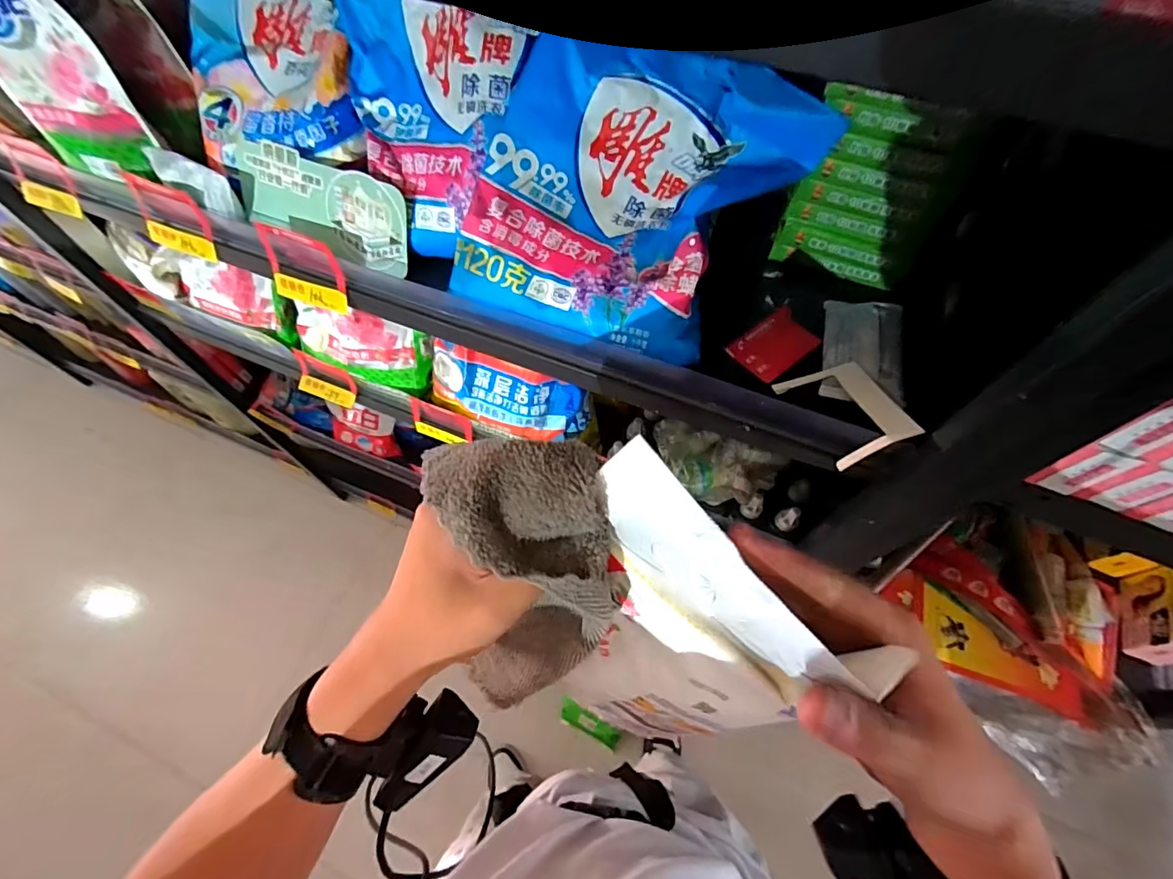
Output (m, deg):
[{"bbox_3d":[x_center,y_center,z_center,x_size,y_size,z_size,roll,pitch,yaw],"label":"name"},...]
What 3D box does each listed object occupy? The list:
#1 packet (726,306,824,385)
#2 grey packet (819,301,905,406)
[{"bbox_3d":[0.182,-0.093,0.485,0.078,0.010,0.057,-36,67,-18],"label":"packet"},{"bbox_3d":[0.261,-0.085,0.471,0.070,0.012,0.124,11,61,6],"label":"grey packet"}]

